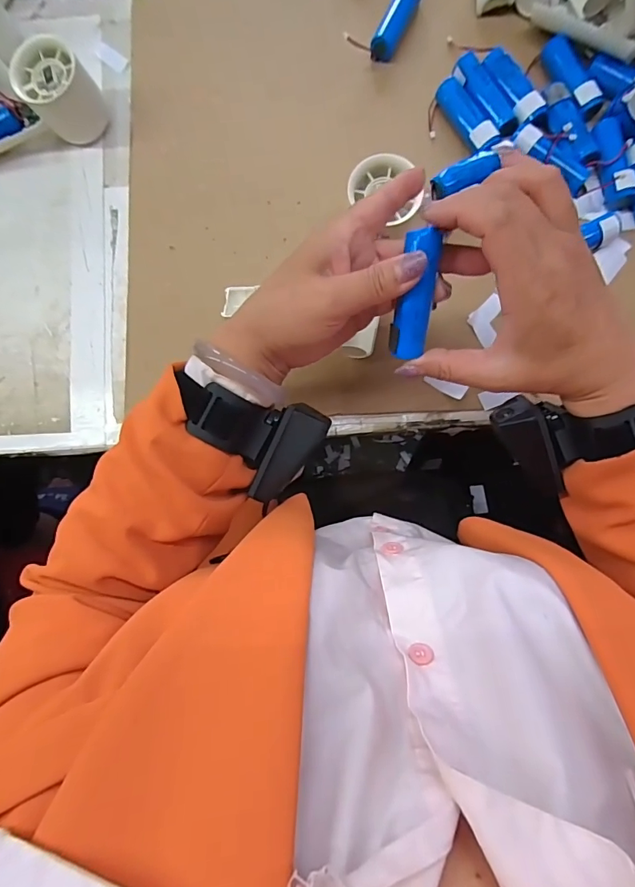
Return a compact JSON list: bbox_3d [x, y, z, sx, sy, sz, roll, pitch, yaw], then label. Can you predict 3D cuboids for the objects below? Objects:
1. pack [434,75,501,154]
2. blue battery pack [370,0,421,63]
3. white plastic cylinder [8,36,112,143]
[{"bbox_3d":[0.130,-0.284,0.389,0.023,0.024,0.073,-27,85,0],"label":"pack"},{"bbox_3d":[0.072,-0.380,0.401,0.024,0.023,0.069,23,86,4],"label":"blue battery pack"},{"bbox_3d":[-0.222,-0.302,0.387,0.055,0.052,0.053,0,85,2],"label":"white plastic cylinder"}]

